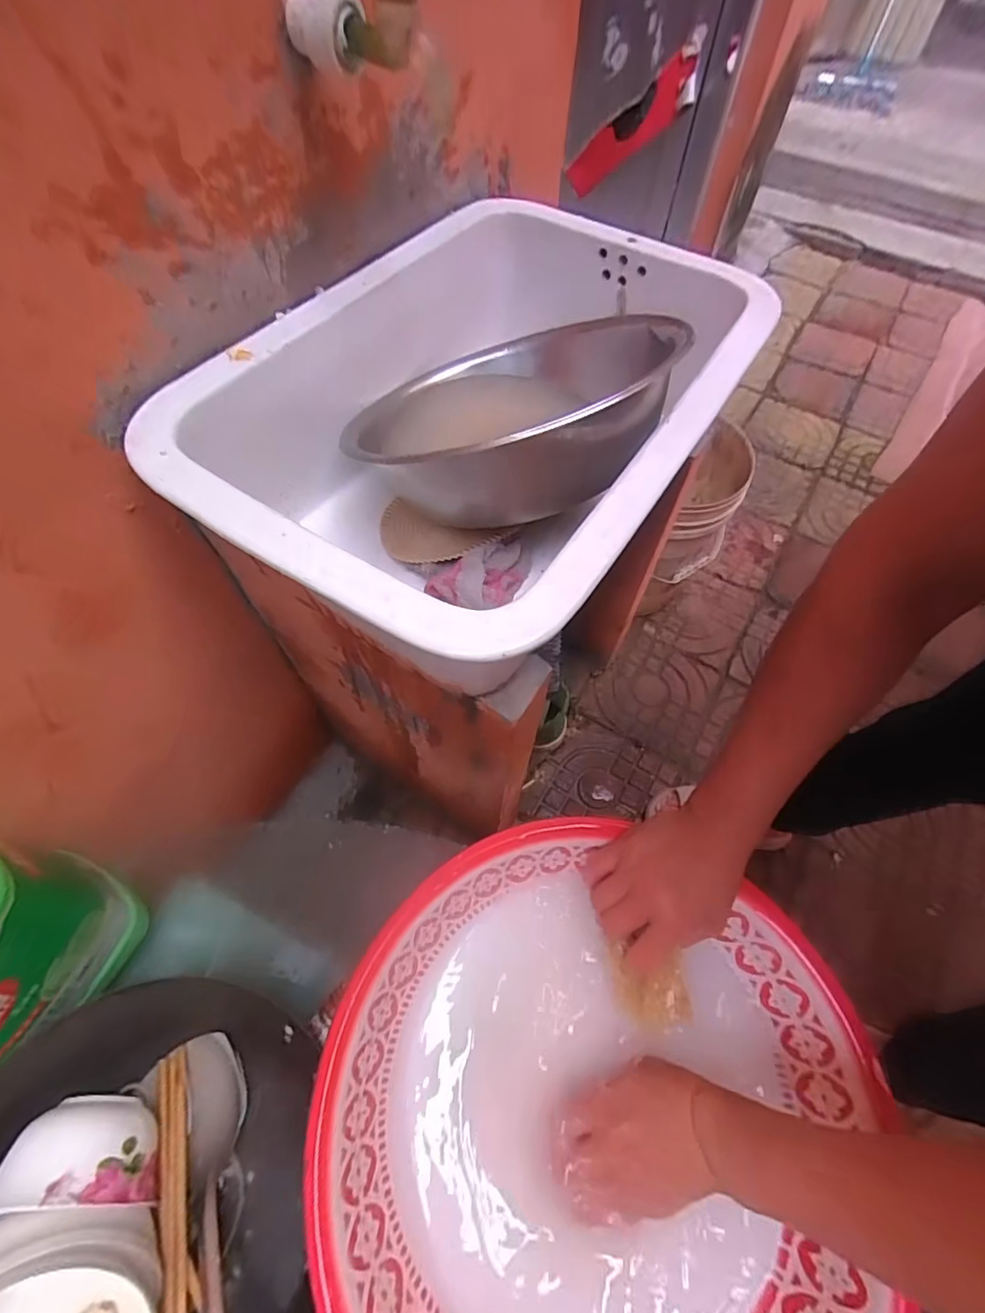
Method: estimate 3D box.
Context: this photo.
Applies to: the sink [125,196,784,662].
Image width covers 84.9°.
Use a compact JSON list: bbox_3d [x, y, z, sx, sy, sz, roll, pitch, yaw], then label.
[{"bbox_3d":[-0.008,-0.229,0.550,0.392,0.182,0.550,30,63,14],"label":"sink"}]

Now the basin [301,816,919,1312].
[{"bbox_3d":[0.073,0.333,0.404,0.370,0.116,0.374,1,60,-1],"label":"basin"}]

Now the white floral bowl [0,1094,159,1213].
[{"bbox_3d":[-0.286,0.354,0.387,0.095,0.085,0.055,6,60,2],"label":"white floral bowl"}]

